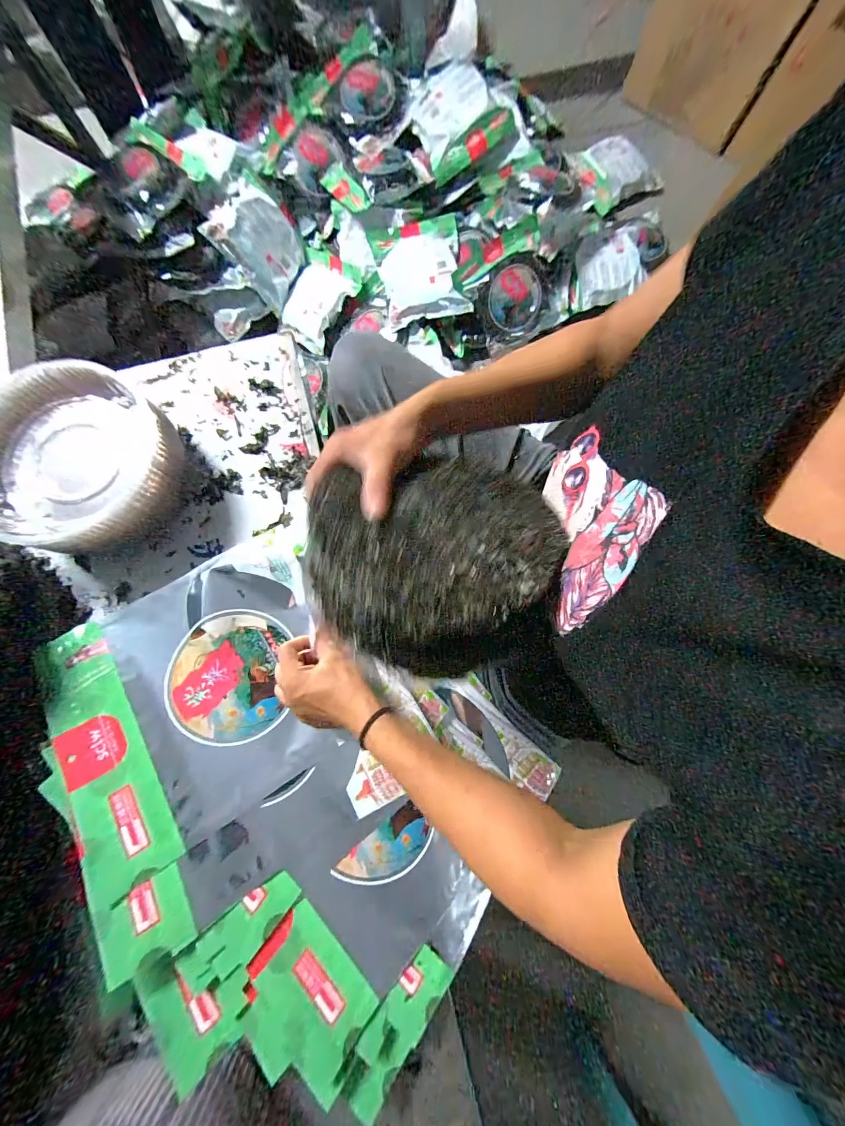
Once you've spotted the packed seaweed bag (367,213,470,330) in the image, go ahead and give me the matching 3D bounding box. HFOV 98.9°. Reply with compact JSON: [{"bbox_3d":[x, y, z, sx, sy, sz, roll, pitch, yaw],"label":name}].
[{"bbox_3d":[0.002,-0.901,1.106,0.271,0.069,0.304,-15,80,-2],"label":"packed seaweed bag"}]

